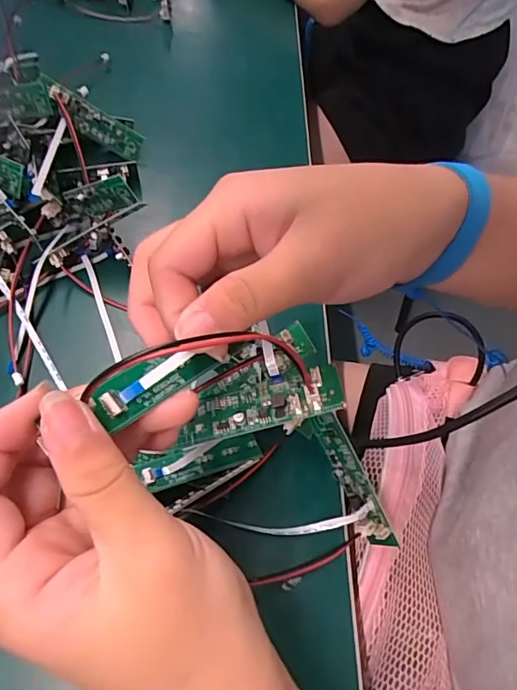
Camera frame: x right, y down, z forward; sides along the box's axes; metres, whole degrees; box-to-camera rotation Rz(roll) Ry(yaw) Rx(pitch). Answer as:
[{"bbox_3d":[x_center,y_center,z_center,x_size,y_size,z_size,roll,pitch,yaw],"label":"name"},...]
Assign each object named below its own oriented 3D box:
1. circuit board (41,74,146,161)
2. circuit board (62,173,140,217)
[{"bbox_3d":[-0.127,-0.175,0.376,0.081,0.020,0.013,29,51,-33],"label":"circuit board"},{"bbox_3d":[-0.103,-0.097,0.321,0.052,0.023,0.004,-5,54,26],"label":"circuit board"}]

